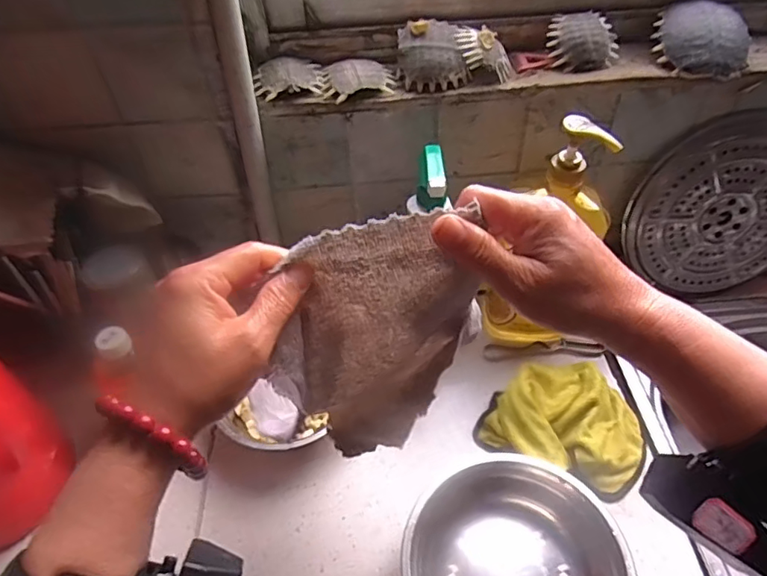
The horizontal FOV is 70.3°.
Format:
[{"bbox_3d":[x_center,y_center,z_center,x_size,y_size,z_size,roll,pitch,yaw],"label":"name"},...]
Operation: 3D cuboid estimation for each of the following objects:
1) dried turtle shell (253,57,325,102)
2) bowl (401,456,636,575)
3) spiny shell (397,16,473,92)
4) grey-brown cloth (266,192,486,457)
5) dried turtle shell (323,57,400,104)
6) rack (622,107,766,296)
[{"bbox_3d":[-0.102,-0.228,0.582,0.071,0.019,0.059,-9,48,-6],"label":"dried turtle shell"},{"bbox_3d":[0.121,0.268,0.509,0.196,0.059,0.192,-1,48,1],"label":"bowl"},{"bbox_3d":[0.052,-0.250,0.582,0.079,0.045,0.074,-14,49,-11],"label":"spiny shell"},{"bbox_3d":[-0.004,0.058,0.366,0.123,0.239,0.046,-14,51,-12],"label":"grey-brown cloth"},{"bbox_3d":[-0.026,-0.223,0.579,0.076,0.018,0.051,-7,48,-5],"label":"dried turtle shell"},{"bbox_3d":[0.436,-0.101,0.689,0.247,0.236,0.018,-12,34,4],"label":"rack"}]

